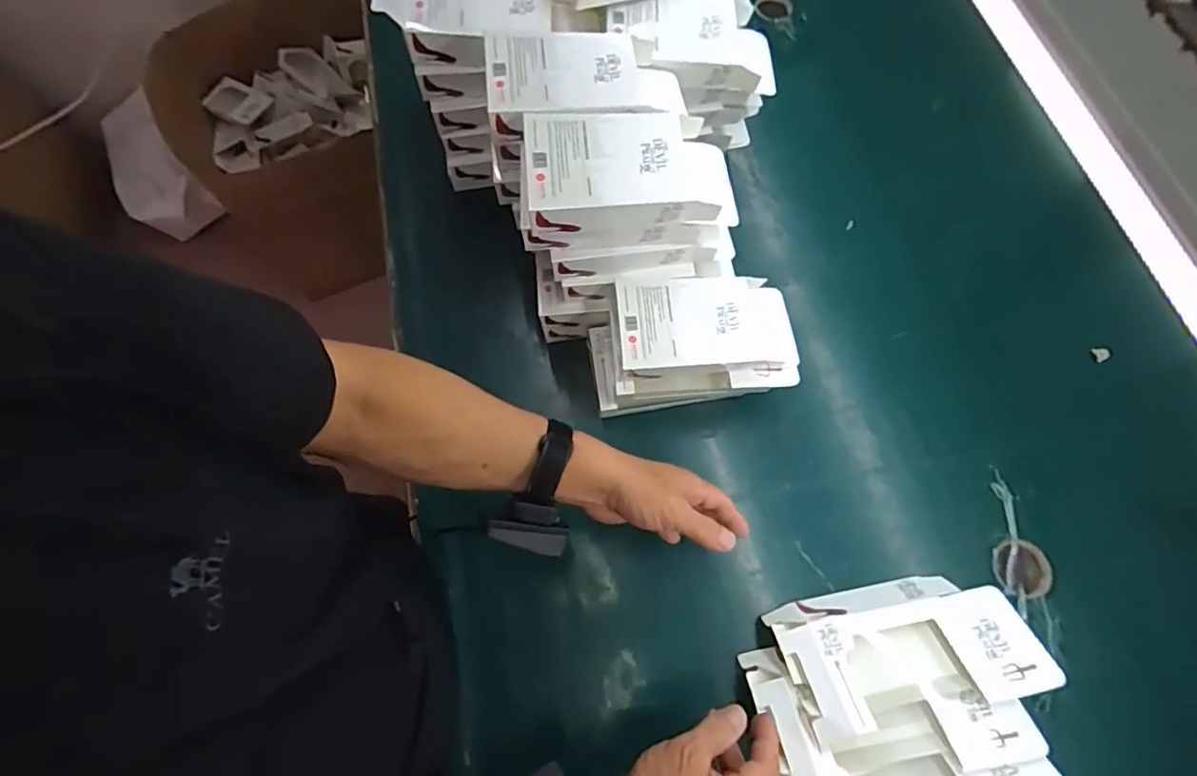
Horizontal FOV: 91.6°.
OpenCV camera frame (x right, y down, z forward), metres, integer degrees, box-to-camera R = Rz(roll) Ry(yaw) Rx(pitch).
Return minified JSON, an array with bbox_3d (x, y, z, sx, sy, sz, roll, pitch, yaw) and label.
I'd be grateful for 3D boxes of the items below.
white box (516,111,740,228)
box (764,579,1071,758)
[{"bbox_3d":[0.028,-0.188,0.508,0.182,0.046,0.100,-5,69,-1],"label":"white box"},{"bbox_3d":[0.282,0.238,0.538,0.218,0.028,0.126,-12,41,-5],"label":"box"}]

